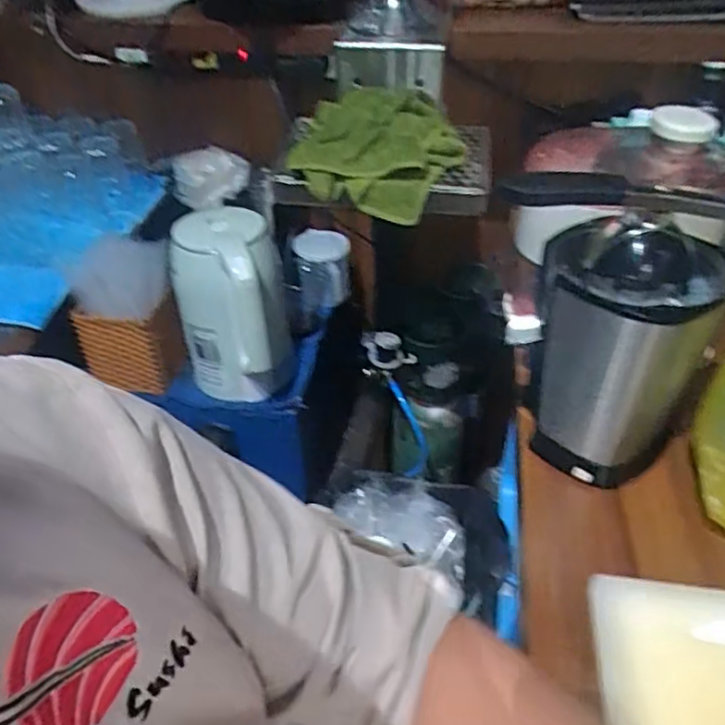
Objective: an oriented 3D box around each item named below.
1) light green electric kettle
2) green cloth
[{"bbox_3d":[-0.192,-0.080,0.925,0.156,0.250,0.177,-7,40,-7],"label":"light green electric kettle"},{"bbox_3d":[0.015,-0.229,0.671,0.186,0.086,0.138,-1,40,1],"label":"green cloth"}]

